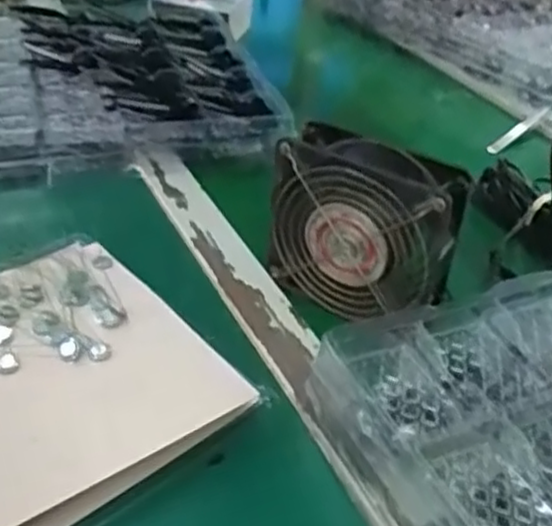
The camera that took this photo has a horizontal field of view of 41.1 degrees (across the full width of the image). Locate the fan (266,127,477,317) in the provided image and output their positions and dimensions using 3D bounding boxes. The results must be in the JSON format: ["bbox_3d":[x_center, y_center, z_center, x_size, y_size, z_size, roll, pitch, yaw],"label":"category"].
[{"bbox_3d":[0.057,-0.020,0.488,0.120,0.111,0.049,25,39,25],"label":"fan"}]

